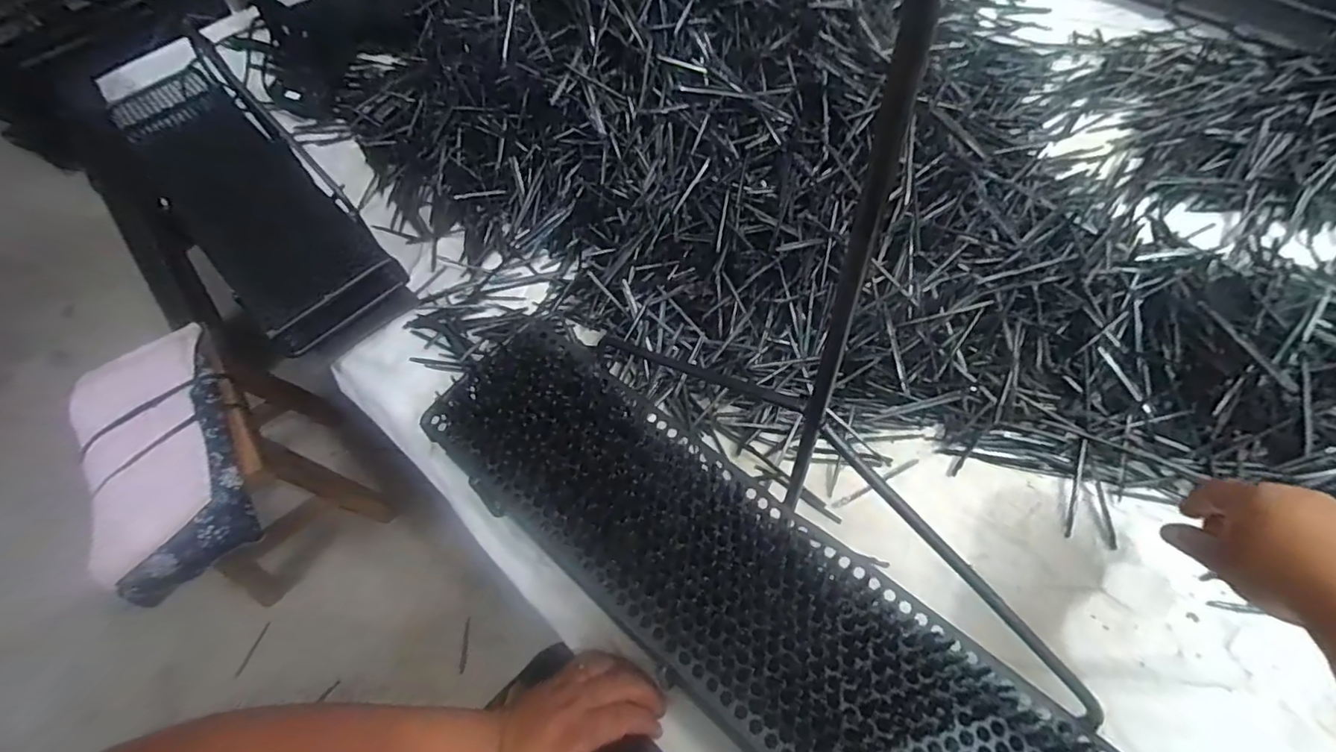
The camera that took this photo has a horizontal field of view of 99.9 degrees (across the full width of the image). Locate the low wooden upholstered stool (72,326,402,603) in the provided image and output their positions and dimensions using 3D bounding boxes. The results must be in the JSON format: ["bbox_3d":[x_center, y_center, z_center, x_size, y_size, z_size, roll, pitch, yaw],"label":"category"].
[{"bbox_3d":[-0.714,0.174,0.936,0.259,0.349,0.373,-36,62,-17],"label":"low wooden upholstered stool"}]

